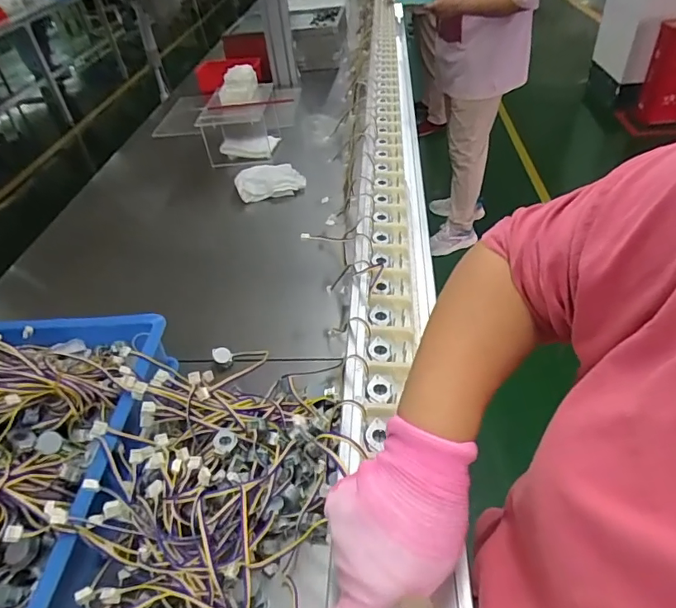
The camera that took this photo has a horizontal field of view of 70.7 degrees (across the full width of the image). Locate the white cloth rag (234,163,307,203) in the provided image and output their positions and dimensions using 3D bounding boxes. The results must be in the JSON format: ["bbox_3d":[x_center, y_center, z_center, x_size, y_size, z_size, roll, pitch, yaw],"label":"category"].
[{"bbox_3d":[-0.148,-0.271,1.045,0.146,0.023,0.091,-13,64,-11],"label":"white cloth rag"}]

